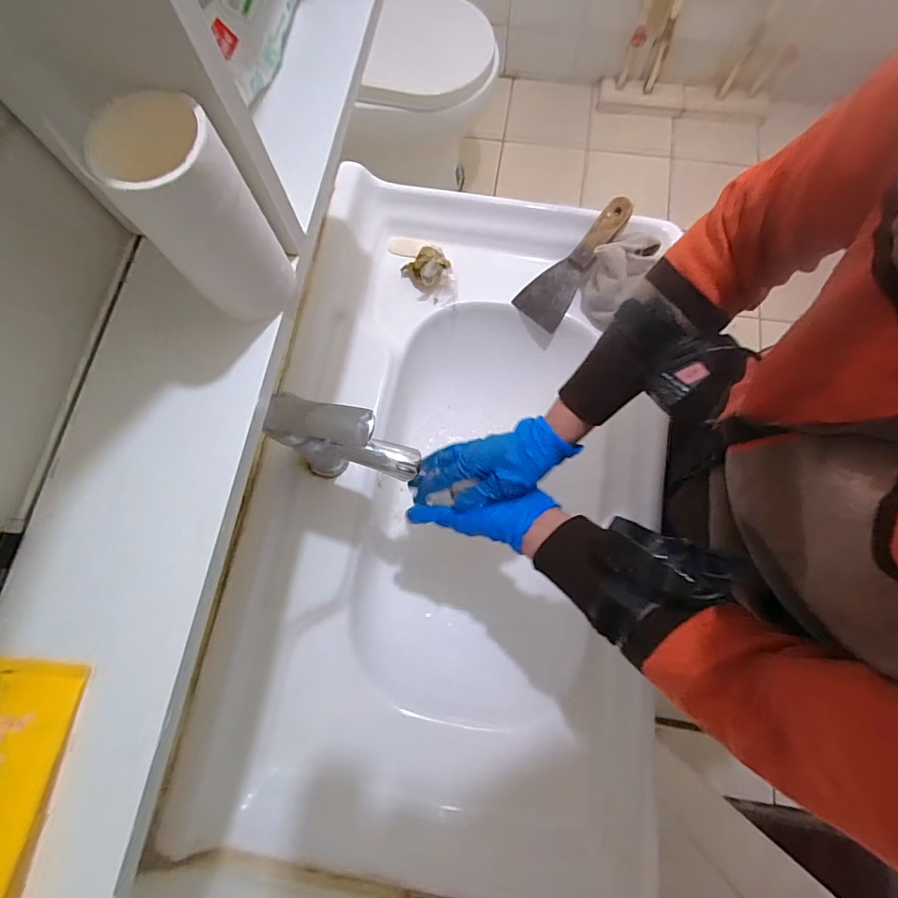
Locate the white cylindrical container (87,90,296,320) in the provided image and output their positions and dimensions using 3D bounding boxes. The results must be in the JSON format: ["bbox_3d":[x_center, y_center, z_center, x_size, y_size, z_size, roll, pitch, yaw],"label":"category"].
[{"bbox_3d":[-0.116,-0.111,0.216,0.054,0.109,0.047,-39,78,-8],"label":"white cylindrical container"}]

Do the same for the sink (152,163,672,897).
[{"bbox_3d":[0.019,0.059,0.597,0.463,0.168,0.800,9,76,4],"label":"sink"}]

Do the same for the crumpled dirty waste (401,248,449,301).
[{"bbox_3d":[-0.031,-0.249,0.615,0.058,0.037,0.057,0,76,1],"label":"crumpled dirty waste"}]

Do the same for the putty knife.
[{"bbox_3d":[0.182,-0.253,0.617,0.068,0.020,0.192,44,103,-5],"label":"putty knife"}]

